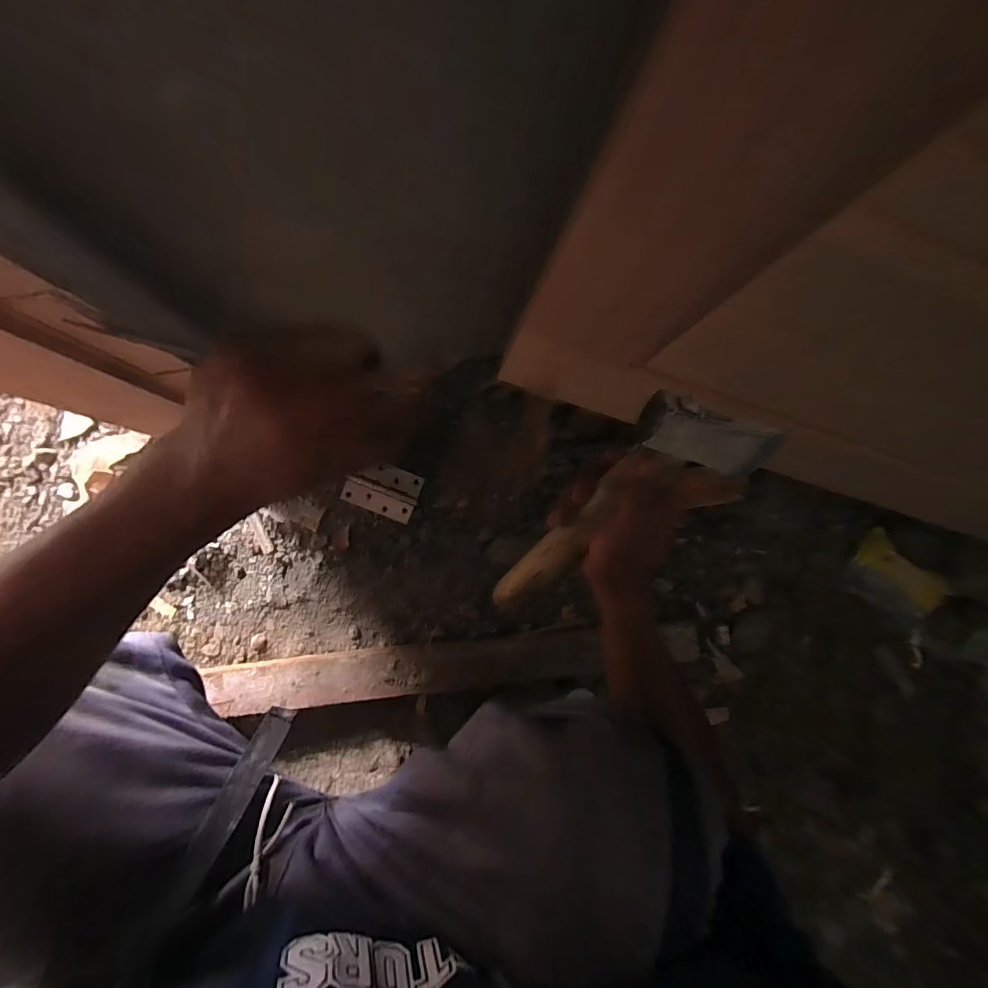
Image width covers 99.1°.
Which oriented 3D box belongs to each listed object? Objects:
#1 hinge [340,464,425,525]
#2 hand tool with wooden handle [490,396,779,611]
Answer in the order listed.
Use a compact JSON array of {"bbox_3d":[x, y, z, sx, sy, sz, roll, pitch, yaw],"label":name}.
[{"bbox_3d":[-0.158,-0.006,0.599,0.098,0.012,0.071,20,84,-2],"label":"hinge"},{"bbox_3d":[0.083,0.032,0.336,0.082,0.271,0.035,35,46,-1],"label":"hand tool with wooden handle"}]

